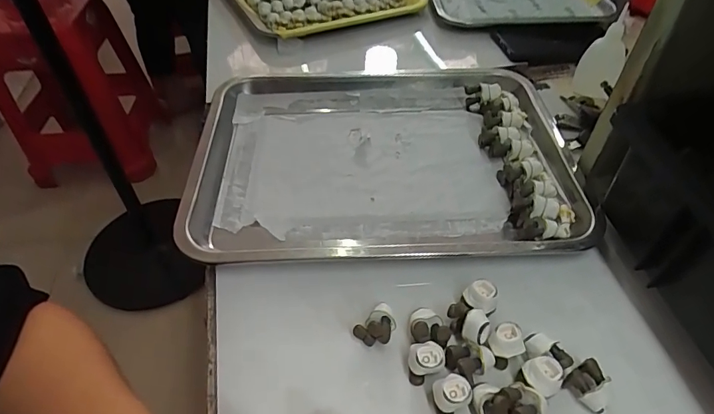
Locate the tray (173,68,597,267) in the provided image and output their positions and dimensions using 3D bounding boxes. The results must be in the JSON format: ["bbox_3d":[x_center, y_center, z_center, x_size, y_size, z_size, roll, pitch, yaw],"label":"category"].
[{"bbox_3d":[0.021,-0.051,0.422,0.353,0.027,0.258,-2,48,-1],"label":"tray"}]

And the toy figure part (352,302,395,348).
[{"bbox_3d":[0.013,0.080,0.302,0.025,0.023,0.028,17,50,15],"label":"toy figure part"}]

